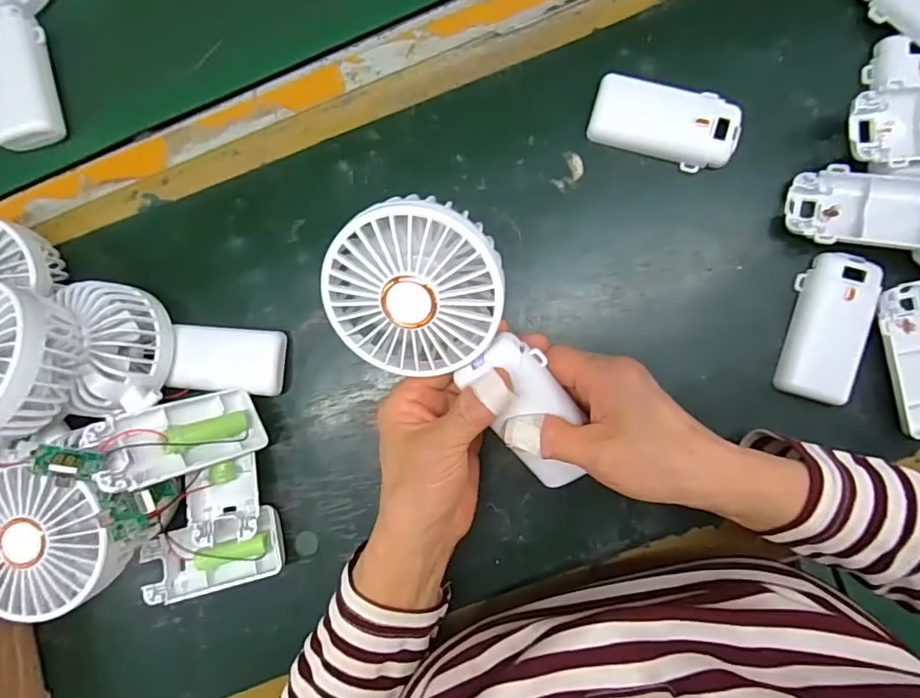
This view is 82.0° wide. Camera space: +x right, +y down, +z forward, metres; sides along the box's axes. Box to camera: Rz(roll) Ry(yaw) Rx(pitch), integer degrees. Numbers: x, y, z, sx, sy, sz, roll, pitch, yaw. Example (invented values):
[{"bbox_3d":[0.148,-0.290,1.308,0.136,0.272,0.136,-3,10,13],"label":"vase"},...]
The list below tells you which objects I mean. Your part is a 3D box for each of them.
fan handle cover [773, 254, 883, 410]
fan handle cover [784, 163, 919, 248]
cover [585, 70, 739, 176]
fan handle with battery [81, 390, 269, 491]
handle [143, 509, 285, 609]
[{"bbox_3d":[0.234,-0.014,0.334,0.043,0.016,0.092,15,90,4],"label":"fan handle cover"},{"bbox_3d":[0.261,-0.085,0.327,0.105,0.025,0.047,11,90,18],"label":"fan handle cover"},{"bbox_3d":[0.134,-0.149,0.345,0.092,0.014,0.045,14,90,4],"label":"cover"},{"bbox_3d":[-0.167,0.053,0.319,0.020,0.093,0.042,-17,87,44],"label":"fan handle with battery"},{"bbox_3d":[-0.164,0.137,0.351,0.090,0.031,0.046,-13,88,3],"label":"handle"}]

